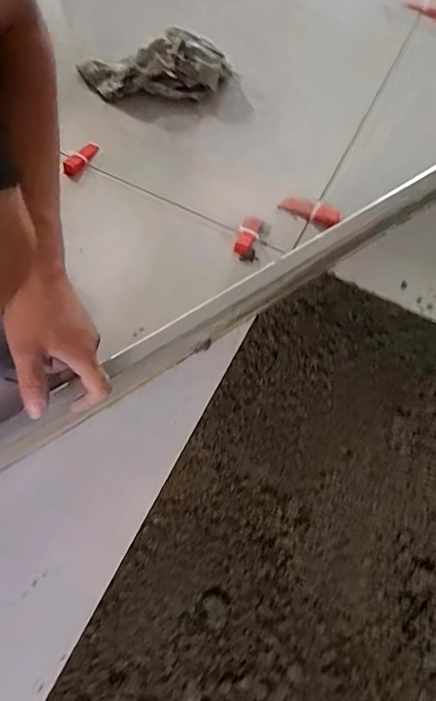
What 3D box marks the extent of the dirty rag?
[{"bbox_3d":[-0.099,-0.453,0.770,0.239,0.062,0.113,-4,65,-6],"label":"dirty rag"}]

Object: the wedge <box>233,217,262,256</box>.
[{"bbox_3d":[0.041,-0.159,0.671,0.028,0.012,0.060,22,79,8],"label":"wedge"}]

